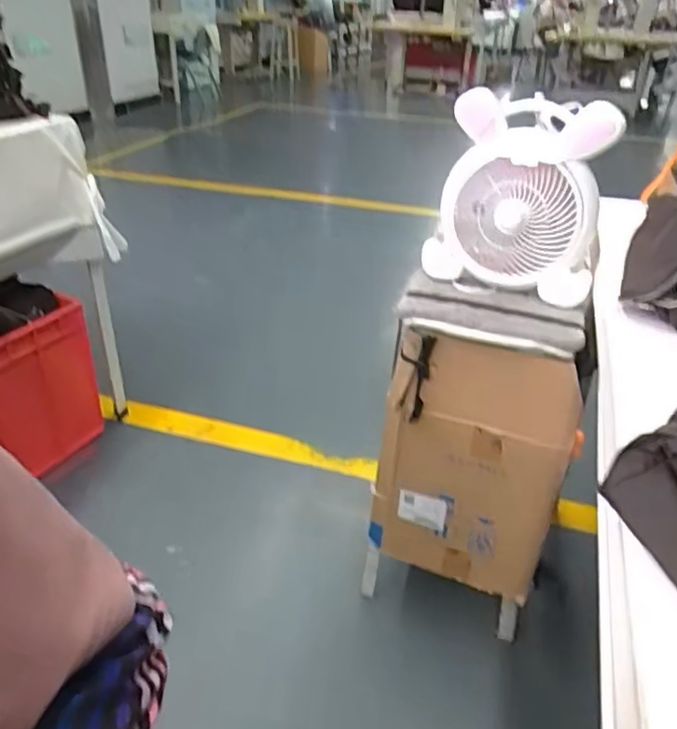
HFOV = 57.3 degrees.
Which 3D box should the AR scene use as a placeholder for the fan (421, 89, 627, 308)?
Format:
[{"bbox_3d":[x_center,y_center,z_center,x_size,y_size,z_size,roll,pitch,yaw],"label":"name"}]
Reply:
[{"bbox_3d":[0.269,-0.249,0.926,0.250,0.258,0.125,19,36,26],"label":"fan"}]

